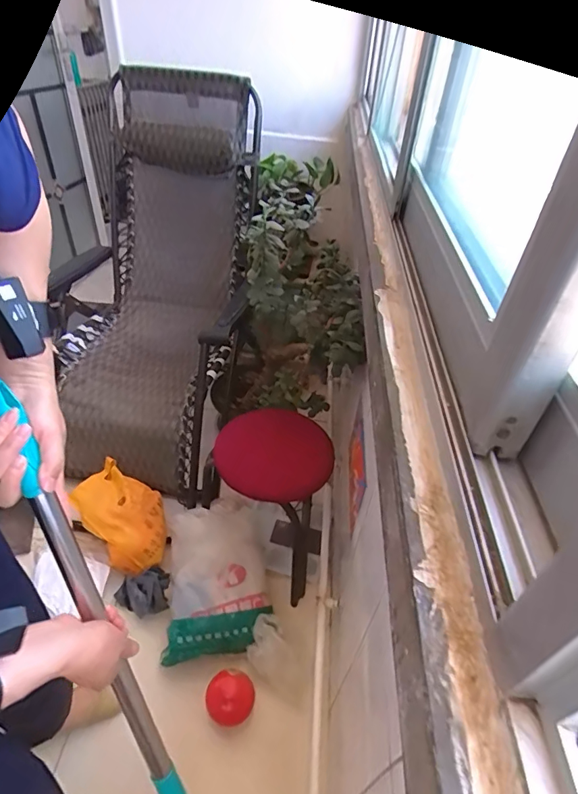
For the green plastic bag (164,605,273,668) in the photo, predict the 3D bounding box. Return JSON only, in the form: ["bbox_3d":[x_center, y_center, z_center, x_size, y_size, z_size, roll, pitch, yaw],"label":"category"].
[{"bbox_3d":[-0.176,0.583,1.105,0.262,0.093,0.076,-6,43,-10],"label":"green plastic bag"}]

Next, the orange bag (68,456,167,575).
[{"bbox_3d":[-0.457,0.345,1.279,0.196,0.090,0.330,-35,94,-26],"label":"orange bag"}]

